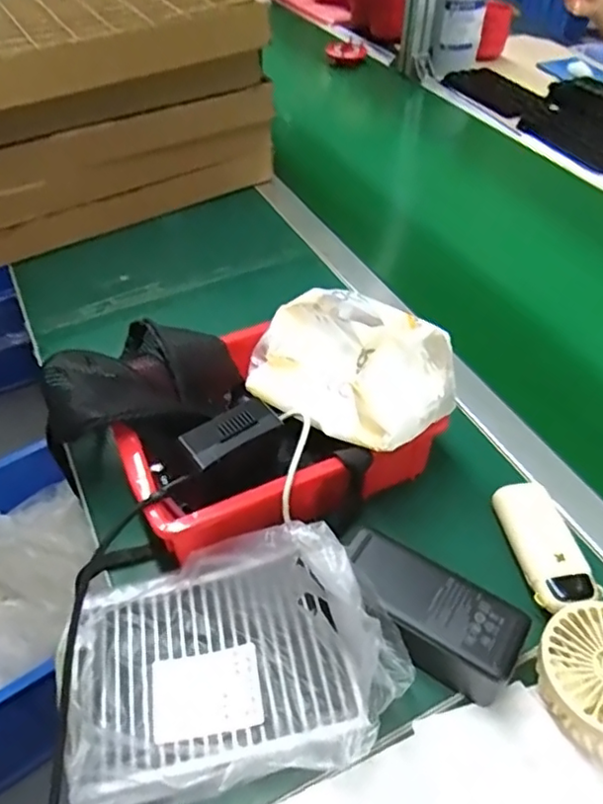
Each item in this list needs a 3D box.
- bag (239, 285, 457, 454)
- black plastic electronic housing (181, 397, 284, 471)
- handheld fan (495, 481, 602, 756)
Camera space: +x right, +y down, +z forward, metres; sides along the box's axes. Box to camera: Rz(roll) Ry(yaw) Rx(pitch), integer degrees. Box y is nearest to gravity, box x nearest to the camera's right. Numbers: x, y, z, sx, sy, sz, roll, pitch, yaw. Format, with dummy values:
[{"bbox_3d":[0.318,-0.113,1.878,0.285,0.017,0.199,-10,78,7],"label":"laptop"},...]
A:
[{"bbox_3d":[0.035,-0.033,0.479,0.106,0.086,0.167,-30,54,-25],"label":"bag"},{"bbox_3d":[-0.049,0.020,0.437,0.071,0.016,0.030,-36,57,-29],"label":"black plastic electronic housing"},{"bbox_3d":[0.196,0.139,0.423,0.086,0.033,0.193,1,47,1],"label":"handheld fan"}]

